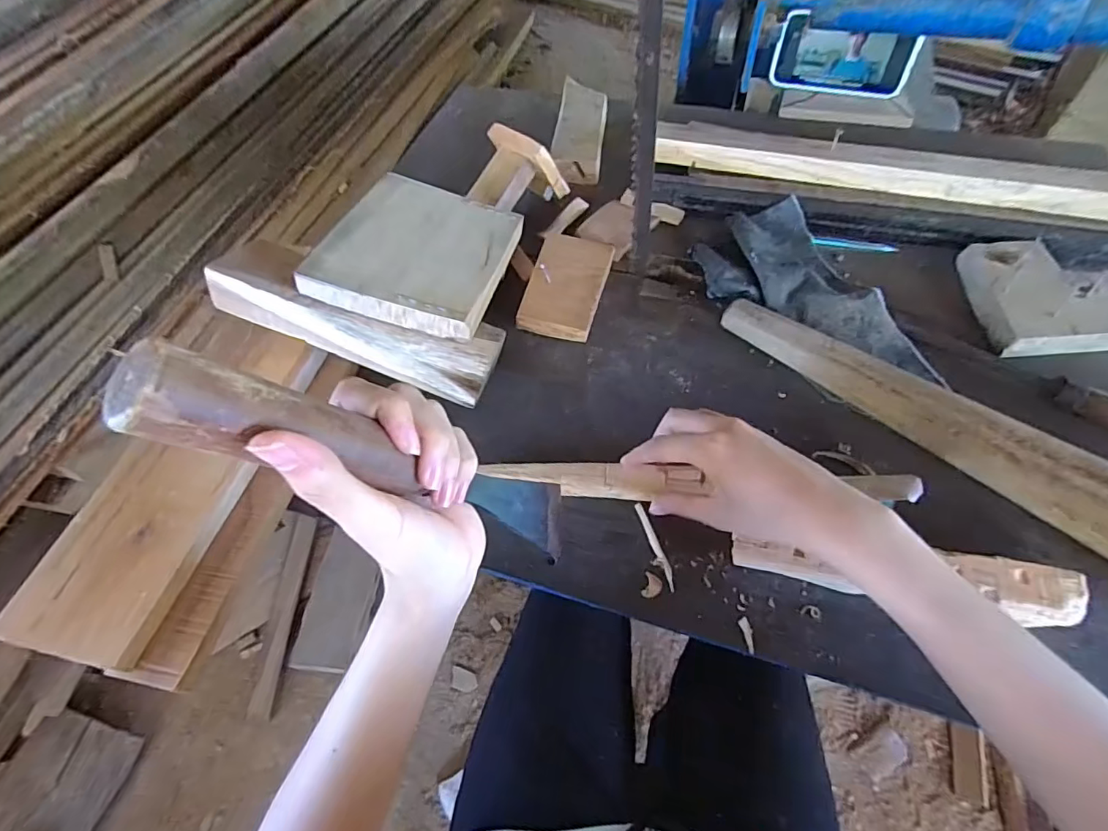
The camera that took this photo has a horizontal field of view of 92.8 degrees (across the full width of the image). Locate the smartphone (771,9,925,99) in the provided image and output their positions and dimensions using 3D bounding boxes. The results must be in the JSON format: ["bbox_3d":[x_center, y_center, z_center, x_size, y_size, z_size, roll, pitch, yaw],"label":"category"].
[{"bbox_3d":[0.351,-0.433,0.640,0.155,0.074,0.014,18,50,13],"label":"smartphone"}]

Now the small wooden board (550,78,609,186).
[{"bbox_3d":[0.033,-0.349,0.645,0.058,0.028,0.175,4,58,7],"label":"small wooden board"}]

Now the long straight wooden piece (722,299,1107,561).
[{"bbox_3d":[0.289,0.003,0.389,0.357,0.041,0.046,37,67,25],"label":"long straight wooden piece"}]

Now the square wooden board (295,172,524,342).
[{"bbox_3d":[-0.117,-0.149,0.474,0.144,0.021,0.176,16,50,-1],"label":"square wooden board"}]

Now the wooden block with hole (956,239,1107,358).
[{"bbox_3d":[0.431,-0.109,0.462,0.109,0.030,0.123,-1,57,4],"label":"wooden block with hole"}]

